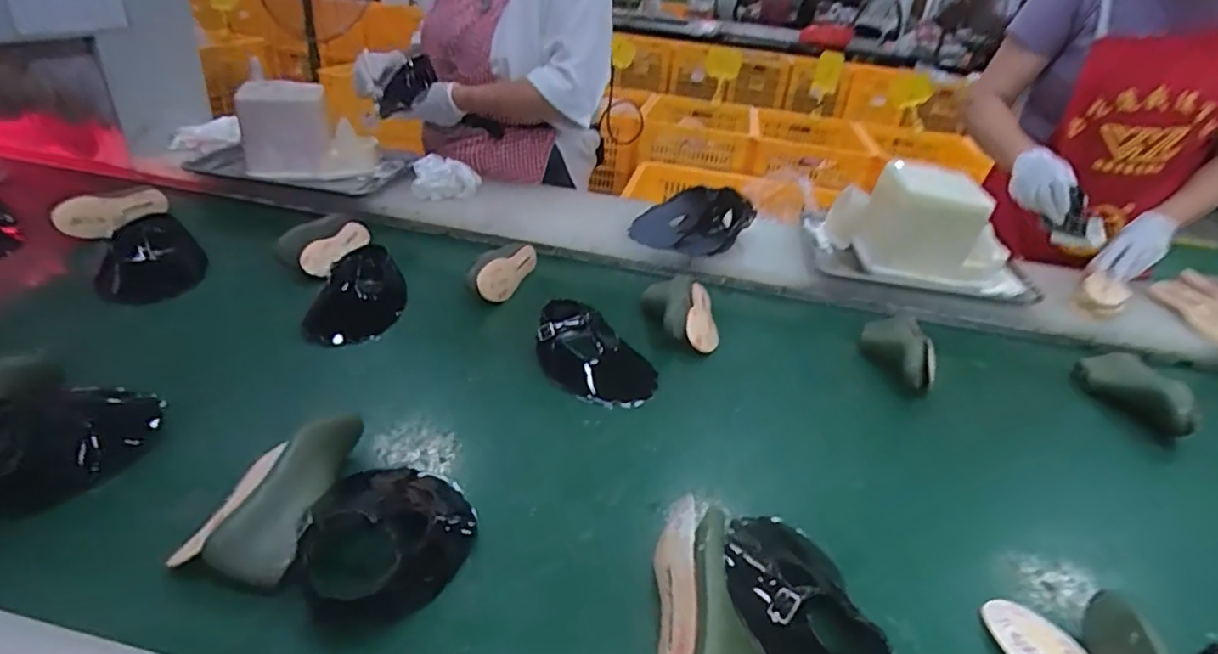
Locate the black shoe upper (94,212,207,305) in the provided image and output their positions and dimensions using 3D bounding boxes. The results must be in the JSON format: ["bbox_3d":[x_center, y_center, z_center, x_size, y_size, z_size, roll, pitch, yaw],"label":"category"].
[{"bbox_3d":[-0.729,-0.110,0.993,0.148,0.066,0.183,-22,40,-36],"label":"black shoe upper"}]

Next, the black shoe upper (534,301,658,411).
[{"bbox_3d":[-0.026,0.036,0.842,0.184,0.067,0.104,25,37,30],"label":"black shoe upper"}]

